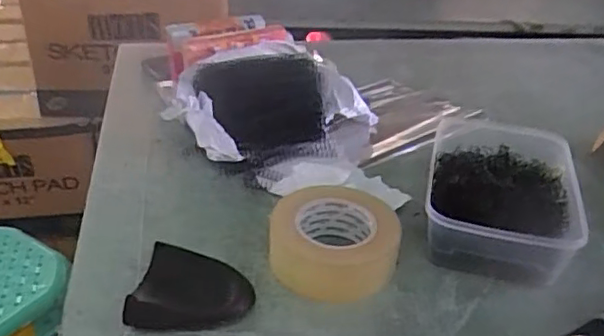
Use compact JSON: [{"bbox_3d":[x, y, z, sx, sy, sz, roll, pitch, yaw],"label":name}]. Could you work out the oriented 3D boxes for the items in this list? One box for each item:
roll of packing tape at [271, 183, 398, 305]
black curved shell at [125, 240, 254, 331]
[{"bbox_3d":[0.032,0.072,0.632,0.129,0.053,0.120,4,32,-2],"label":"roll of packing tape"},{"bbox_3d":[-0.101,0.115,0.577,0.107,0.034,0.080,5,32,0],"label":"black curved shell"}]

